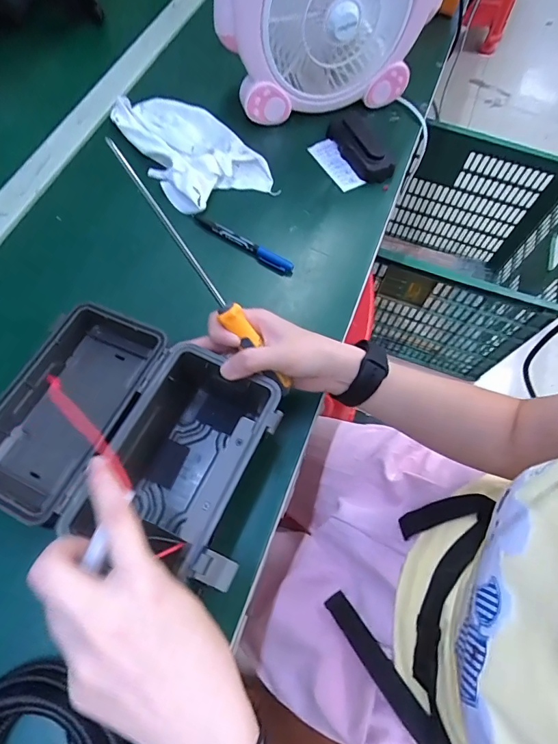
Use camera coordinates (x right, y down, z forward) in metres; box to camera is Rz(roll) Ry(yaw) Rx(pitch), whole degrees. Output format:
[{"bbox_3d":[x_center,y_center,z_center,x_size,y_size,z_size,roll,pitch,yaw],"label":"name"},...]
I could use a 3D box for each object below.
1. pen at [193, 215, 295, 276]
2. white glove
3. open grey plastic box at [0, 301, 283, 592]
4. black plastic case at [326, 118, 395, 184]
[{"bbox_3d":[-0.043,-0.151,0.505,0.136,0.011,0.013,29,68,9],"label":"pen"},{"bbox_3d":[-0.117,-0.295,0.549,0.124,0.025,0.219,-34,73,-16],"label":"white glove"},{"bbox_3d":[-0.124,0.057,0.366,0.216,0.083,0.170,23,67,6],"label":"open grey plastic box"},{"bbox_3d":[0.099,-0.292,0.564,0.036,0.029,0.111,-39,74,-18],"label":"black plastic case"}]

